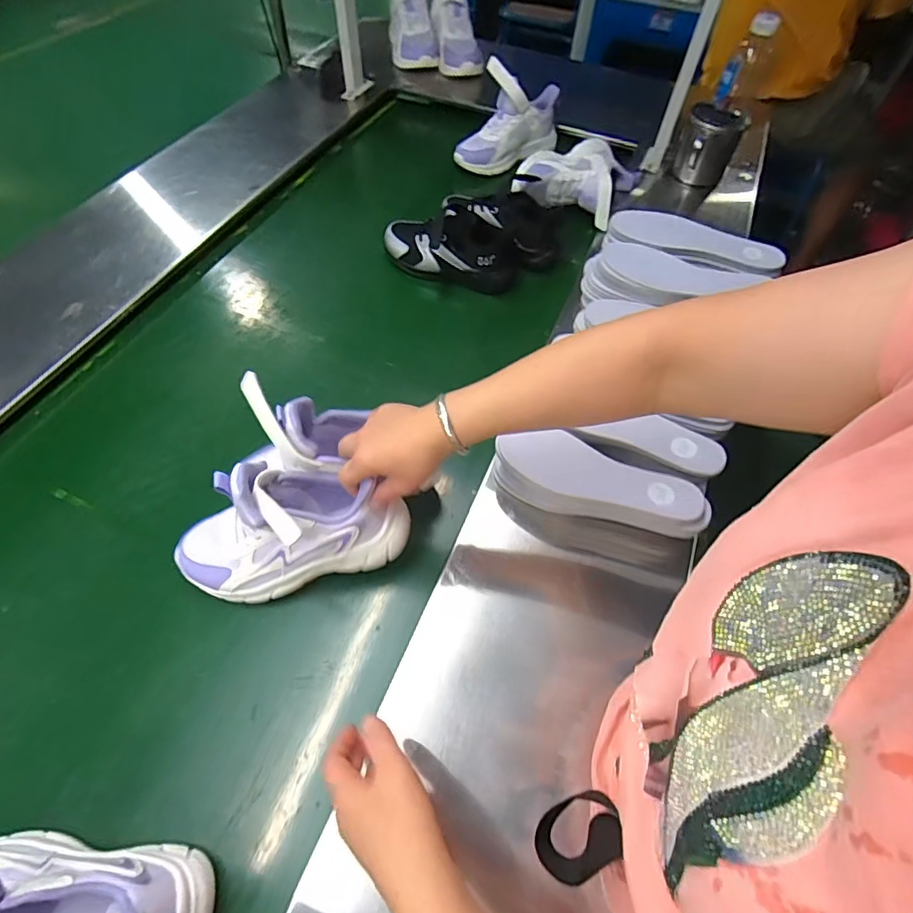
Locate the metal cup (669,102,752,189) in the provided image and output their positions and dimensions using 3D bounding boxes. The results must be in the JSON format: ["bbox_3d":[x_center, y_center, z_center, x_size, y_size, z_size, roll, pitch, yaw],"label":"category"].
[{"bbox_3d":[0.463,-0.572,0.922,0.099,0.106,0.092,2,57,-2],"label":"metal cup"}]

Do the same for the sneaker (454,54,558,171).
[{"bbox_3d":[0.106,-0.677,0.974,0.086,0.153,0.237,41,63,21],"label":"sneaker"}]

